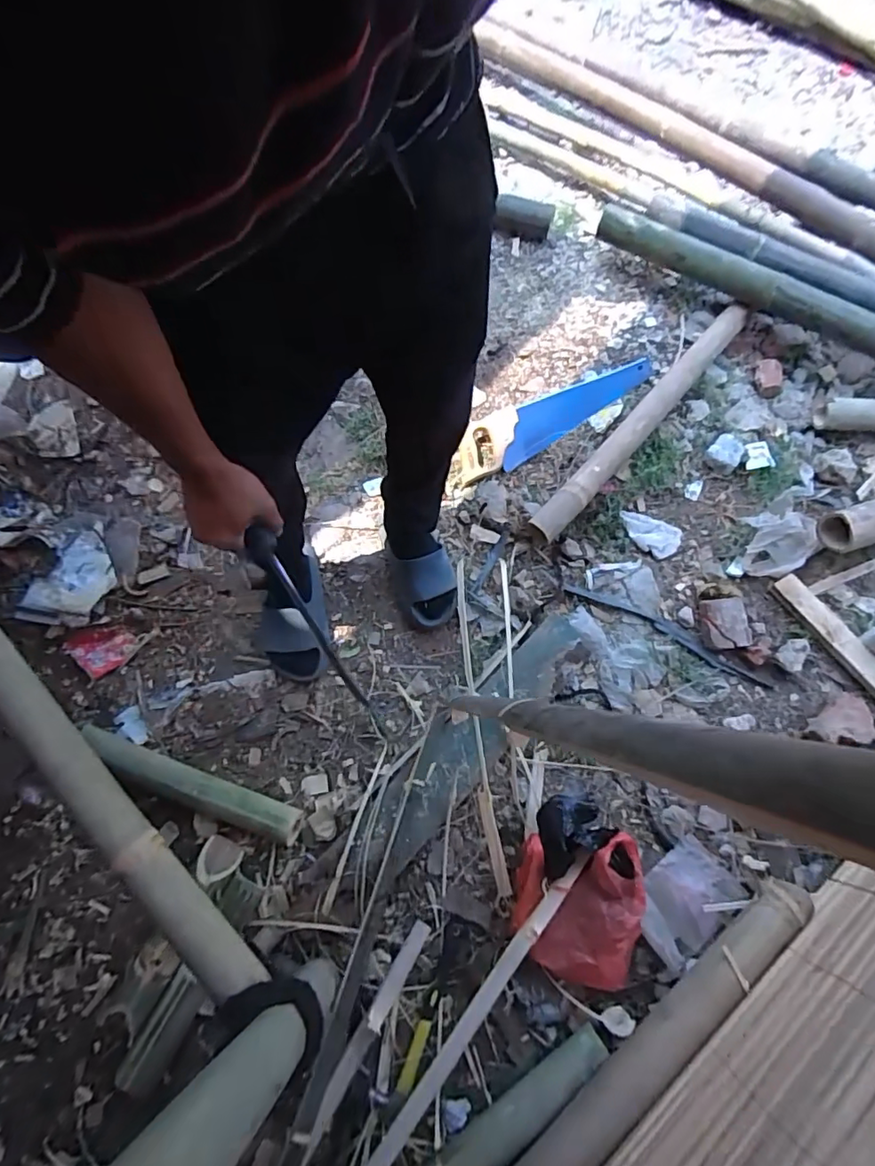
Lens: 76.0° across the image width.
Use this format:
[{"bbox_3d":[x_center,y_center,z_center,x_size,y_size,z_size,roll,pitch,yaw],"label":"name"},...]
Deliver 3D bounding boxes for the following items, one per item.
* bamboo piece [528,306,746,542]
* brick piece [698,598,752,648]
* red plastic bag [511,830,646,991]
[{"bbox_3d":[0.477,-0.384,1.279,0.070,0.069,0.805,40,73,13],"label":"bamboo piece"},{"bbox_3d":[0.590,0.079,1.146,0.096,0.029,0.103,-1,68,-1],"label":"brick piece"},{"bbox_3d":[0.230,0.526,0.909,0.201,0.109,0.210,-2,70,2],"label":"red plastic bag"}]

